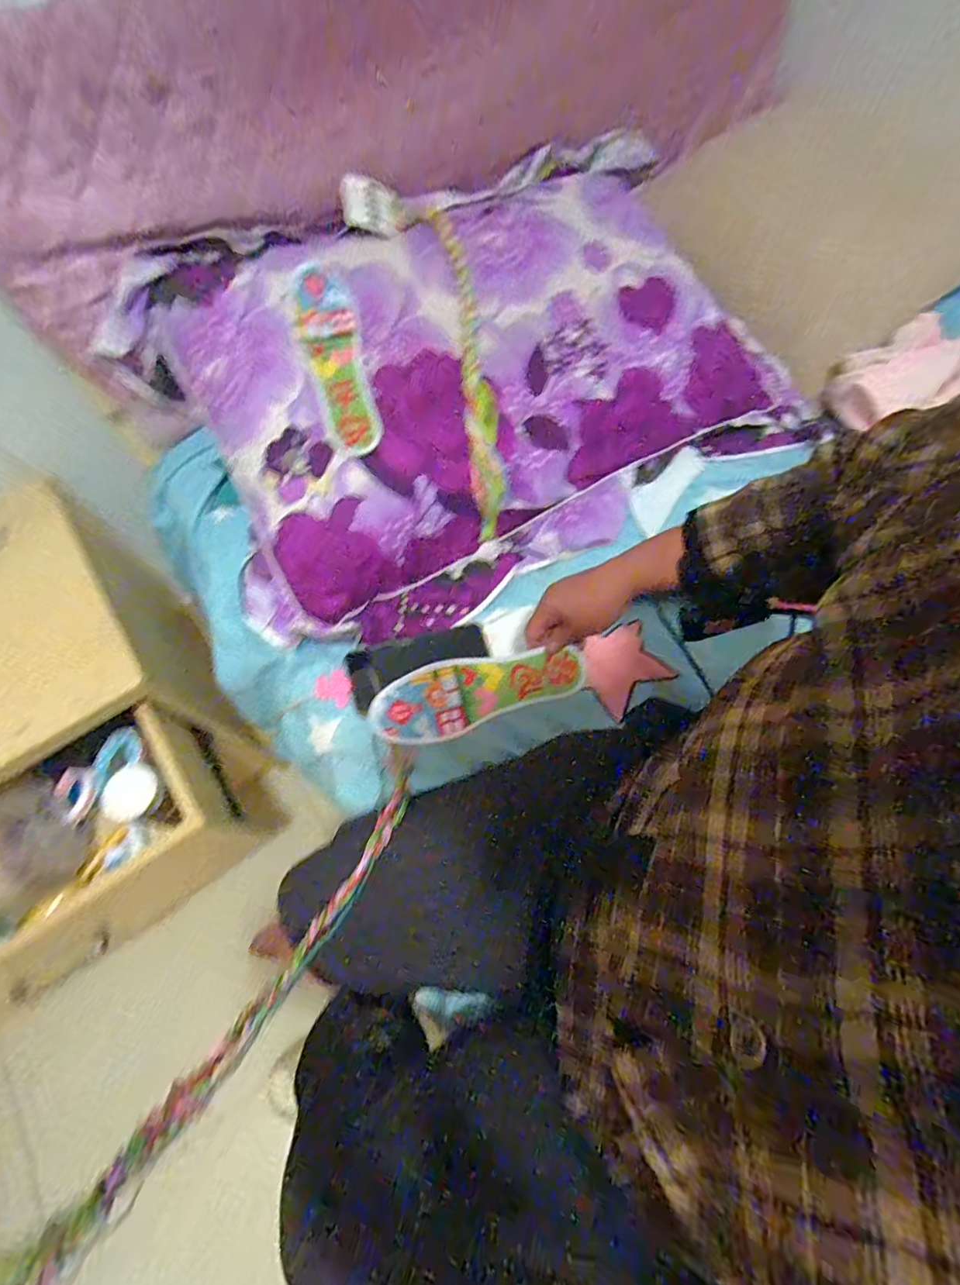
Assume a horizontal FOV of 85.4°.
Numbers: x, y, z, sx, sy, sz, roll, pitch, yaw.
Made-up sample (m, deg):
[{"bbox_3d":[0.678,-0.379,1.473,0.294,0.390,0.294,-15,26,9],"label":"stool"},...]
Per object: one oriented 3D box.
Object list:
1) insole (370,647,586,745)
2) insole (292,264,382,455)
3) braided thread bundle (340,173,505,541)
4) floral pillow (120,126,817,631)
[{"bbox_3d":[0.002,0.042,0.491,0.208,0.011,0.064,-17,84,-18],"label":"insole"},{"bbox_3d":[-0.155,-0.305,0.561,0.061,0.007,0.206,-16,88,-7],"label":"insole"},{"bbox_3d":[-0.039,-0.341,0.616,0.109,0.064,0.424,-20,88,-10],"label":"braided thread bundle"},{"bbox_3d":[0.002,-0.331,0.653,0.747,0.140,0.494,-29,95,-11],"label":"floral pillow"}]

